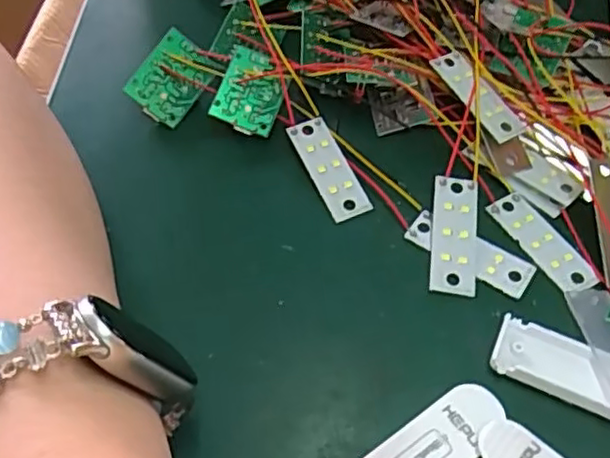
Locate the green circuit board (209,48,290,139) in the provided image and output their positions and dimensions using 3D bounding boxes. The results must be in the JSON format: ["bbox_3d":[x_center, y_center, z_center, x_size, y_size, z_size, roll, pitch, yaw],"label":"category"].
[{"bbox_3d":[-0.022,-0.056,0.268,0.027,0.005,0.034,20,81,-3],"label":"green circuit board"}]

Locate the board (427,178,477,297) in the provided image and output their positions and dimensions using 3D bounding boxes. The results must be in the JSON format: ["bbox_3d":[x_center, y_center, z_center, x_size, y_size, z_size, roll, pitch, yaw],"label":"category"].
[{"bbox_3d":[0.054,0.002,0.236,0.016,0.004,0.045,7,67,0],"label":"board"}]

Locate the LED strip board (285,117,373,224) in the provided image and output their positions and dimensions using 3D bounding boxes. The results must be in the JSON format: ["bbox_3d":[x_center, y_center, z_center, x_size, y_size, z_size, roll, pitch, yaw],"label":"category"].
[{"bbox_3d":[0.009,-0.023,0.255,0.017,0.004,0.045,-23,71,-14],"label":"LED strip board"}]

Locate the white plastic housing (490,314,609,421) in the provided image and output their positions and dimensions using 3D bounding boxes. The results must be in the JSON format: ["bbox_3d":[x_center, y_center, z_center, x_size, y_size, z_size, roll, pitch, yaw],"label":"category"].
[{"bbox_3d":[0.088,0.045,0.204,0.055,0.004,0.022,19,58,14],"label":"white plastic housing"}]

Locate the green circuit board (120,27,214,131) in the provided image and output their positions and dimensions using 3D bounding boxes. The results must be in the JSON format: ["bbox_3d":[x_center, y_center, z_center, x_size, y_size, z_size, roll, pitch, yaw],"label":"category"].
[{"bbox_3d":[-0.055,-0.062,0.273,0.028,0.004,0.035,38,85,-13],"label":"green circuit board"}]

